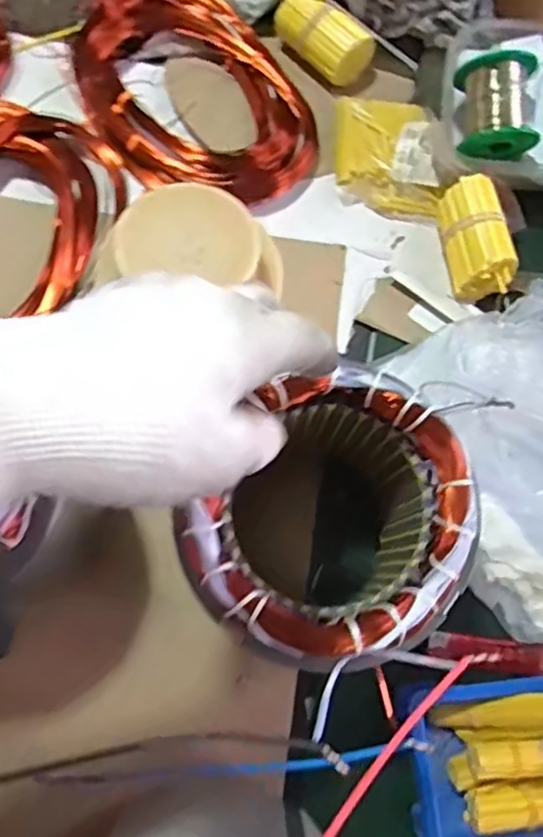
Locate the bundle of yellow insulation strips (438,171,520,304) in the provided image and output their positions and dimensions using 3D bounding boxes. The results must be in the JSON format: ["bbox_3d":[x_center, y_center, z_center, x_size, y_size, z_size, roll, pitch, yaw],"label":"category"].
[{"bbox_3d":[0.156,-0.135,0.481,0.049,0.041,0.090,-8,77,-4],"label":"bundle of yellow insulation strips"}]

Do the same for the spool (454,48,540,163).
[{"bbox_3d":[0.169,-0.234,0.471,0.056,0.044,0.076,-4,88,18],"label":"spool"}]

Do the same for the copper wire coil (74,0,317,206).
[{"bbox_3d":[-0.069,-0.271,0.520,0.155,0.031,0.223,-28,79,-8],"label":"copper wire coil"}]

